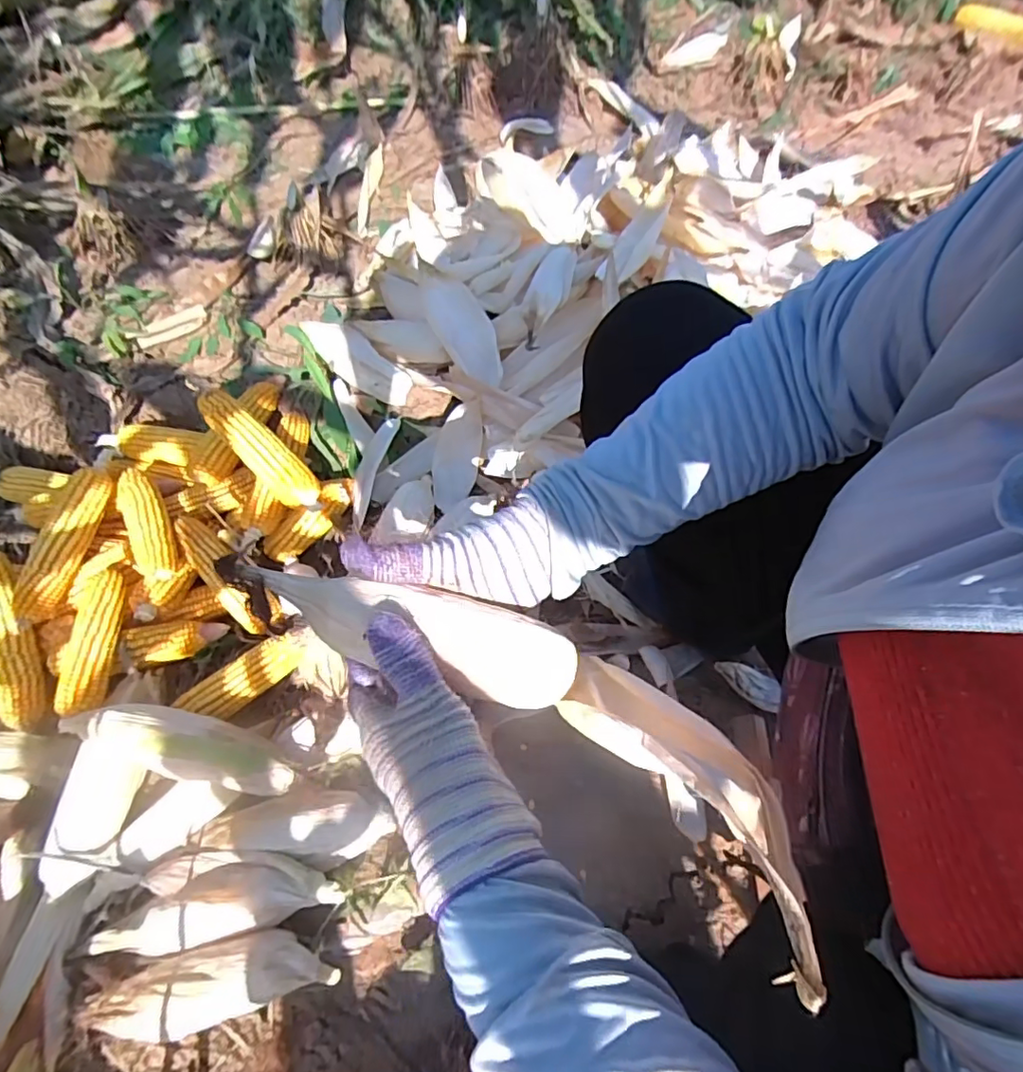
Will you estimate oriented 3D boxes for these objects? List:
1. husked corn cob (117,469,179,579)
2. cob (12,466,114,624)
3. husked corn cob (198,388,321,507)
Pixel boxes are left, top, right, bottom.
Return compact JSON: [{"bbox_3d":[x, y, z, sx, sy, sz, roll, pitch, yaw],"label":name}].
[{"bbox_3d":[-0.455,-0.011,0.700,0.059,0.049,0.147,-25,63,-10],"label":"husked corn cob"},{"bbox_3d":[-0.558,0.007,0.698,0.049,0.053,0.196,13,63,10],"label":"cob"},{"bbox_3d":[-0.322,-0.113,0.714,0.196,0.058,0.053,43,71,5],"label":"husked corn cob"}]

